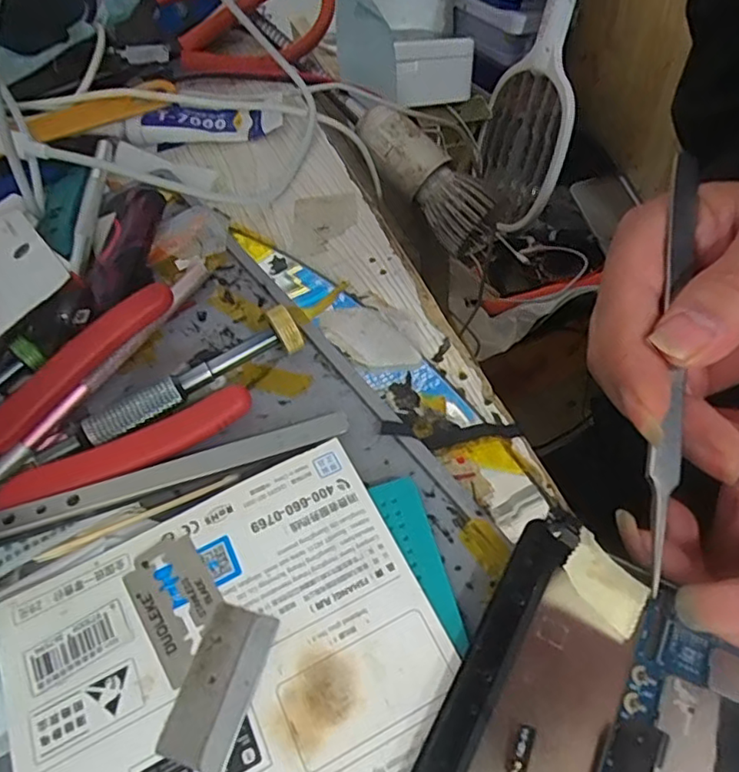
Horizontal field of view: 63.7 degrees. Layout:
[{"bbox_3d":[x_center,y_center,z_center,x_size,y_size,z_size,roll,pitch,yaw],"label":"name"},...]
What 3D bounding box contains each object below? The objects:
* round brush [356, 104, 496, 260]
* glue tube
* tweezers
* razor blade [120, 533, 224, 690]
[{"bbox_3d":[0.034,-0.124,0.349,0.029,0.026,0.107,-33,79,-20],"label":"round brush"},{"bbox_3d":[-0.088,-0.142,0.318,0.080,0.012,0.019,-8,56,2],"label":"glue tube"},{"bbox_3d":[0.094,-0.014,0.183,0.010,0.011,0.148,11,66,12],"label":"tweezers"},{"bbox_3d":[-0.056,0.062,0.171,0.022,0.004,0.039,-33,59,-14],"label":"razor blade"}]

